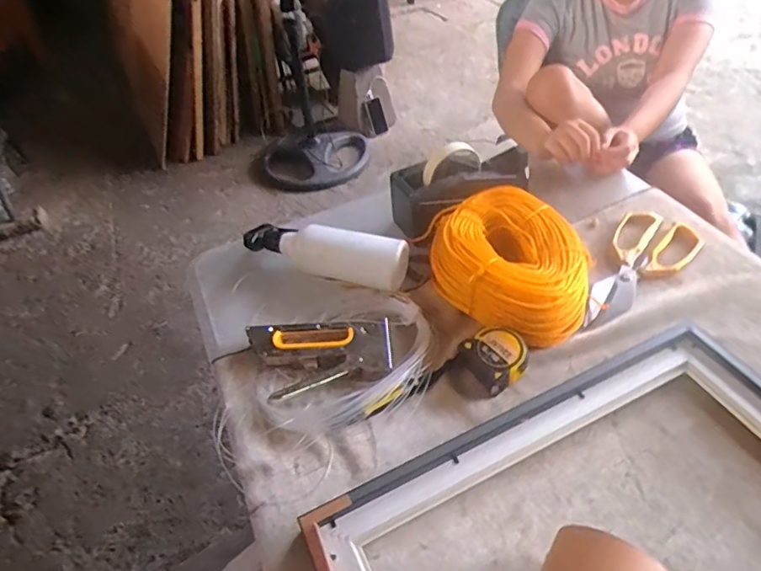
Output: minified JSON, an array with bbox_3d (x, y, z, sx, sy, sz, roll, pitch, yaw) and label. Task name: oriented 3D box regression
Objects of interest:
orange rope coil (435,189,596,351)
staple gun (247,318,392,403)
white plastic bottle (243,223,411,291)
[{"bbox_3d":[0.166,-0.032,0.679,0.171,0.075,0.215,-34,51,-25],"label":"orange rope coil"},{"bbox_3d":[-0.073,0.083,0.626,0.167,0.021,0.103,-7,45,0],"label":"staple gun"},{"bbox_3d":[-0.074,-0.051,0.743,0.236,0.075,0.072,8,47,14],"label":"white plastic bottle"}]

